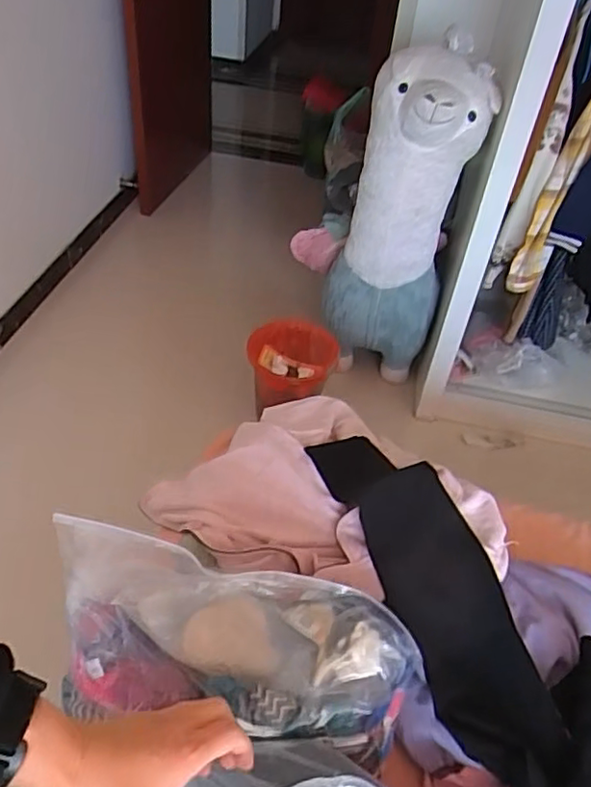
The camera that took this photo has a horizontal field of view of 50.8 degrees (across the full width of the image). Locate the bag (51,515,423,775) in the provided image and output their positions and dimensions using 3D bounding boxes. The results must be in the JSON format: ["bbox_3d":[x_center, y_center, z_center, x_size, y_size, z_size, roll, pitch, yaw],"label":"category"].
[{"bbox_3d":[-0.082,0.291,0.725,0.425,0.088,0.169,12,42,5],"label":"bag"}]

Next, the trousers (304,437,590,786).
[{"bbox_3d":[0.245,0.260,0.820,0.269,0.121,0.631,-16,47,-24],"label":"trousers"}]

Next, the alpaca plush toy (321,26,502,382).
[{"bbox_3d":[0.275,-0.416,1.727,0.250,0.959,0.290,-14,46,-22],"label":"alpaca plush toy"}]

